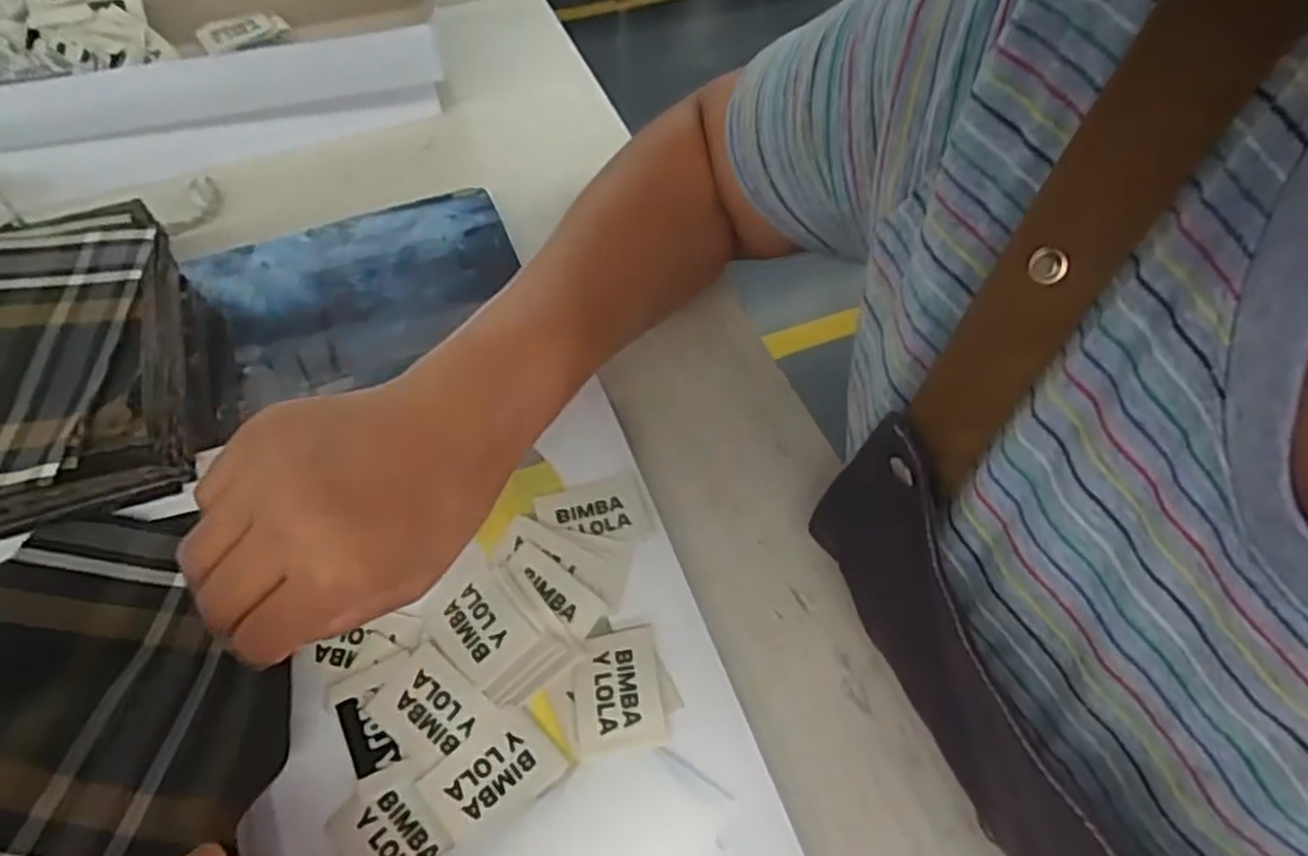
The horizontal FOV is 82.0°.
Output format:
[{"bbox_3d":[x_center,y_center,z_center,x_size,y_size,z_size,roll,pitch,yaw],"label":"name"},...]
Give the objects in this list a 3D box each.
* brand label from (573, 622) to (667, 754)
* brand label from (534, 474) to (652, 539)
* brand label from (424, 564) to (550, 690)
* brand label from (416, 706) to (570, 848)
[{"bbox_3d":[-0.015,0.104,0.307,0.035,0.004,0.048,-4,56,-7],"label":"brand label"},{"bbox_3d":[-0.027,0.040,0.352,0.051,0.004,0.036,-13,54,-11],"label":"brand label"},{"bbox_3d":[-0.073,0.083,0.316,0.036,0.004,0.049,-38,59,-12],"label":"brand label"},{"bbox_3d":[-0.062,0.132,0.290,0.047,0.004,0.034,-35,65,-24],"label":"brand label"}]

